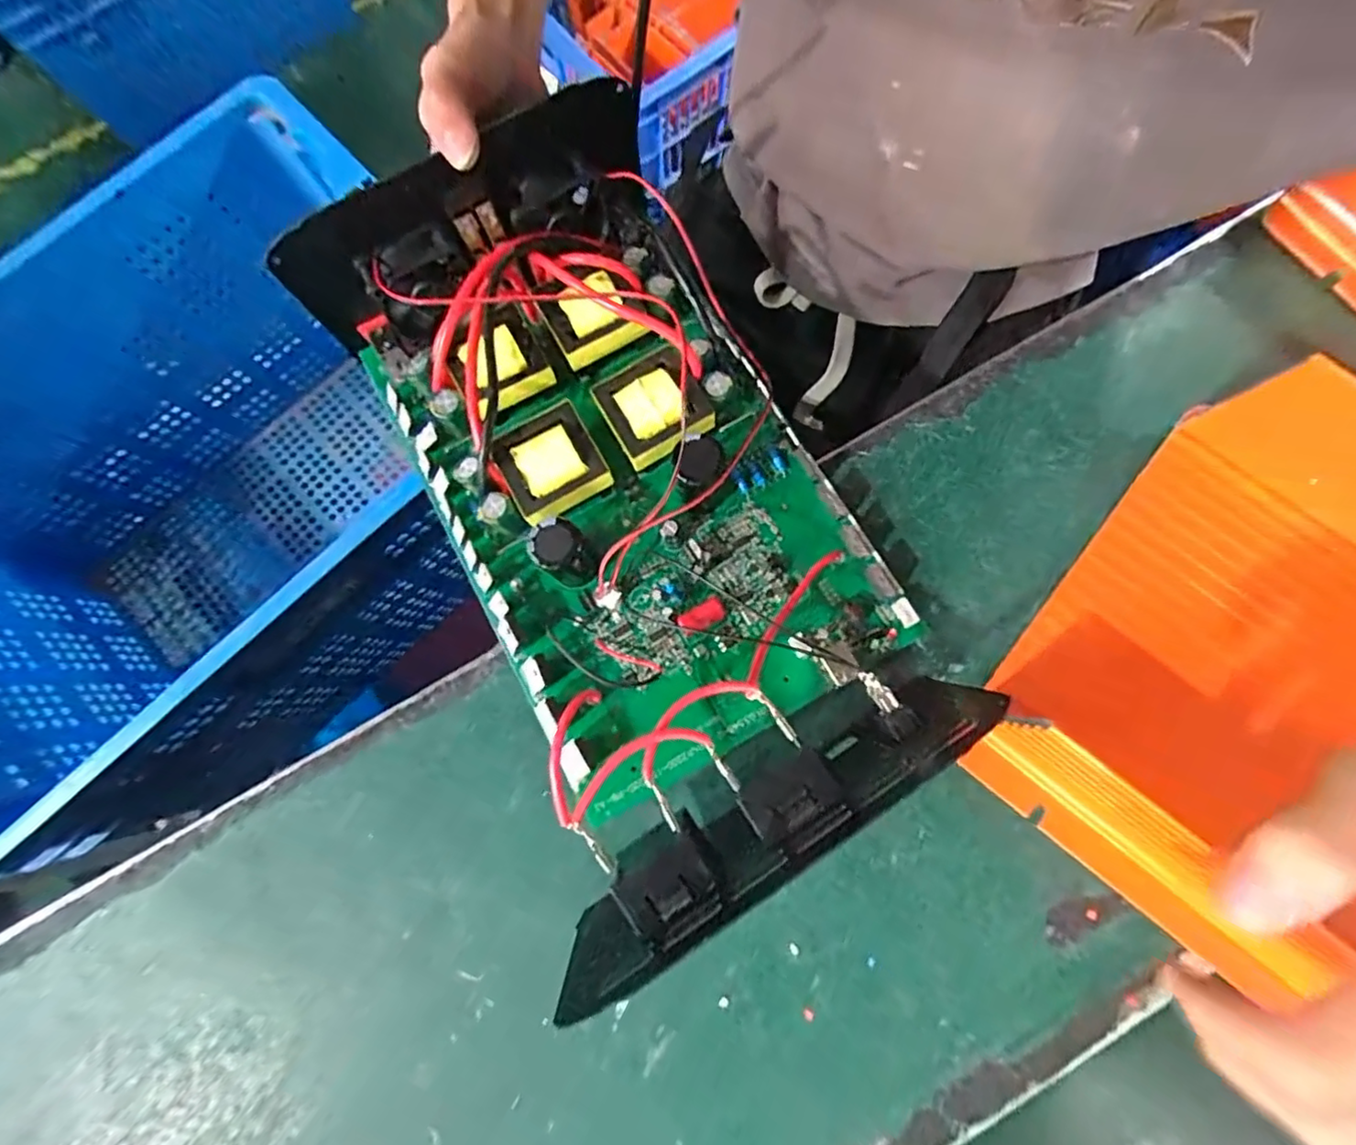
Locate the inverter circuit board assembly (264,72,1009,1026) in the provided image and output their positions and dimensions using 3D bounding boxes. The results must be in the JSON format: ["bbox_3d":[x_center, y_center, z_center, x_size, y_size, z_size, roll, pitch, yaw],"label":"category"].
[{"bbox_3d":[-0.026,-0.040,0.274,0.194,0.084,0.354,-26,78,-3],"label":"inverter circuit board assembly"}]

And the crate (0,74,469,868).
[{"bbox_3d":[-0.437,-0.071,0.601,0.534,0.318,0.400,-43,81,-5],"label":"crate"}]

